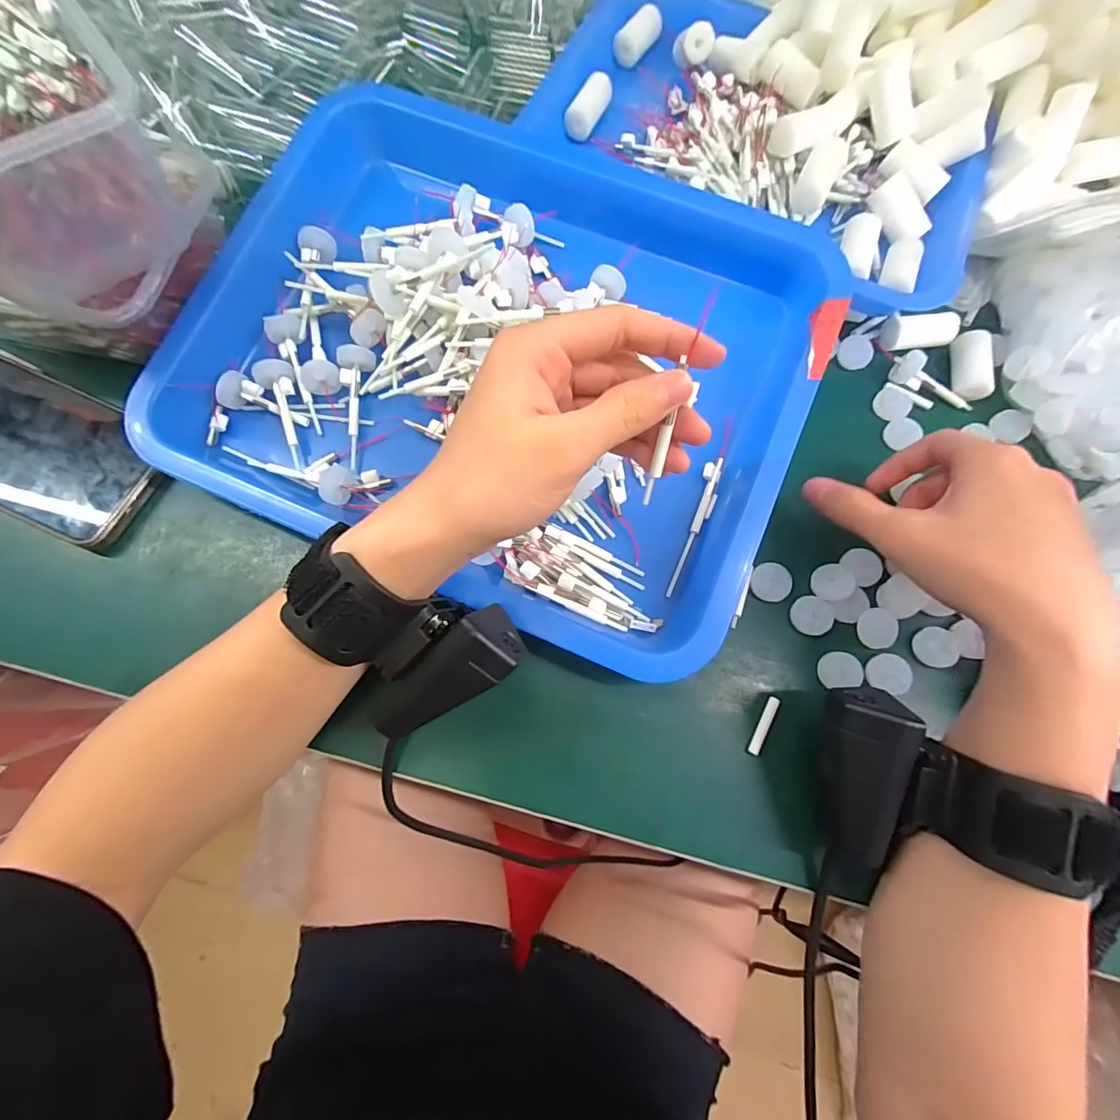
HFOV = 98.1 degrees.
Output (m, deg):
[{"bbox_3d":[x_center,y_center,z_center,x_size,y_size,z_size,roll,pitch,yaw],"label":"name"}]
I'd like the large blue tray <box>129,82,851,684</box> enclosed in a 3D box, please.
[{"bbox_3d":[-0.030,-0.122,0.279,0.331,0.048,0.285,23,77,6],"label":"large blue tray"}]

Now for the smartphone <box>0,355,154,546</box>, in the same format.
[{"bbox_3d":[-0.308,-0.072,0.267,0.163,0.013,0.075,24,72,2],"label":"smartphone"}]

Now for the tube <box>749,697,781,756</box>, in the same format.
[{"bbox_3d":[0.105,0.085,0.249,0.006,0.004,0.030,29,75,6],"label":"tube"}]

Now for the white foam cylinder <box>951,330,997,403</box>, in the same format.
[{"bbox_3d":[0.263,-0.124,0.308,0.018,0.014,0.041,7,74,0],"label":"white foam cylinder"}]

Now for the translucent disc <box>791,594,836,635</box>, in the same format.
[{"bbox_3d":[0.138,0.030,0.264,0.021,0.004,0.021,1,74,-2],"label":"translucent disc"}]

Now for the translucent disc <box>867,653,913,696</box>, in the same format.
[{"bbox_3d":[0.174,0.059,0.256,0.019,0.006,0.021,31,75,7],"label":"translucent disc"}]

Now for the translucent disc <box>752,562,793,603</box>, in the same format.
[{"bbox_3d":[0.117,0.012,0.269,0.021,0.004,0.021,1,74,-2],"label":"translucent disc"}]

